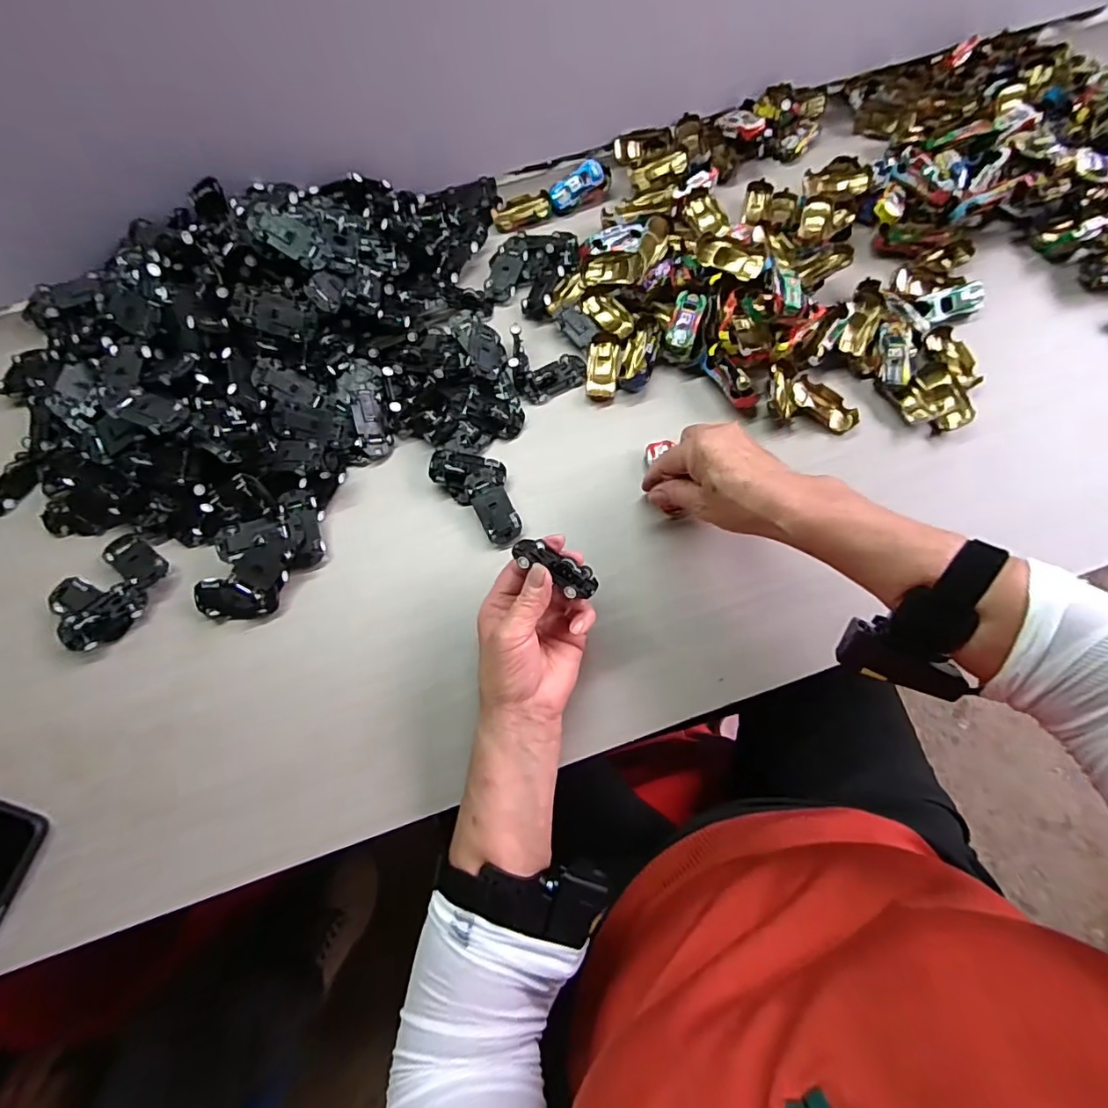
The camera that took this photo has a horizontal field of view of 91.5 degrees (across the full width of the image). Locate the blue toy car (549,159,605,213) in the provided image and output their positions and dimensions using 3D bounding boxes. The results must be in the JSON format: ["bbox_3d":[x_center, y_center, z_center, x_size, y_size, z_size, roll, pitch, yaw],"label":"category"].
[{"bbox_3d":[0.024,-0.389,0.569,0.061,0.016,0.026,-35,73,-10],"label":"blue toy car"}]

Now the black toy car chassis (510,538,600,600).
[{"bbox_3d":[0.001,0.009,0.380,0.066,0.021,0.026,32,77,14],"label":"black toy car chassis"}]

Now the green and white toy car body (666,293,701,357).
[{"bbox_3d":[0.120,-0.214,0.494,0.025,0.013,0.058,15,71,7],"label":"green and white toy car body"}]

